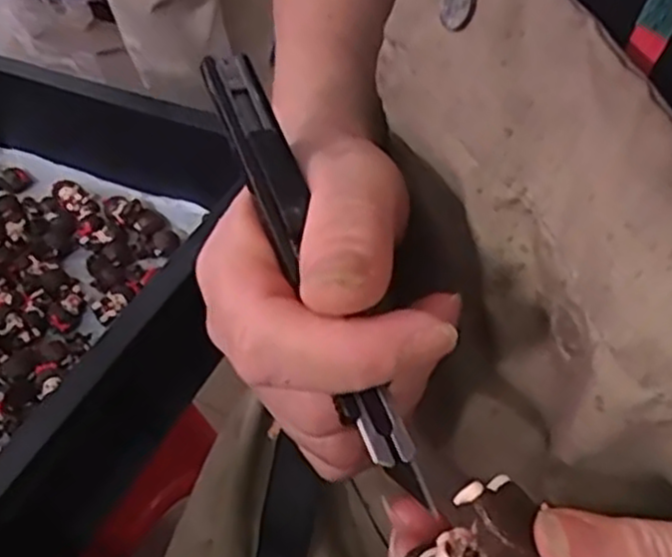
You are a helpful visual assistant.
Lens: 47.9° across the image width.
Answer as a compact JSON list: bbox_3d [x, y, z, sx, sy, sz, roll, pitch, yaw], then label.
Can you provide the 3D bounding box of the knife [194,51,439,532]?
[{"bbox_3d":[-0.009,-0.010,0.199,0.015,0.006,0.141,-19,62,-12],"label":"knife"}]

